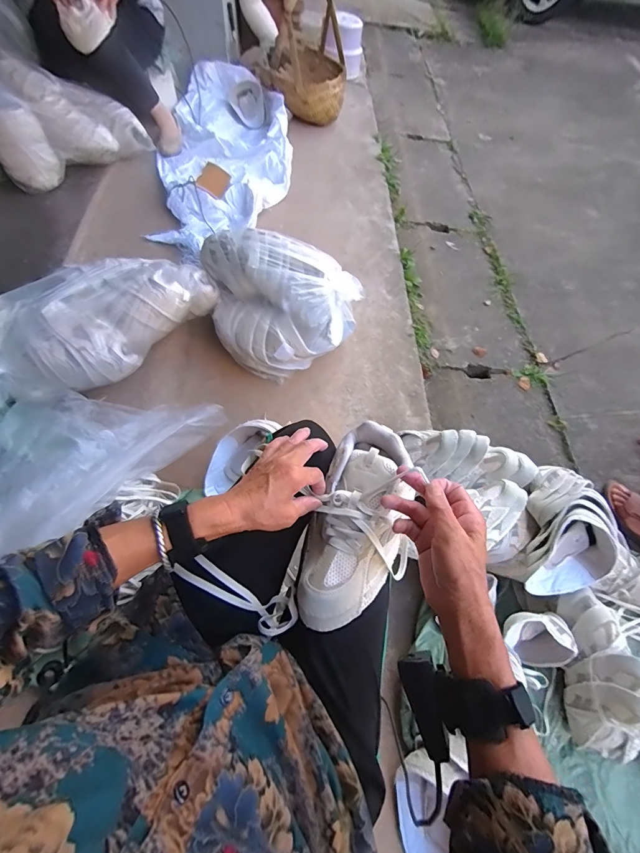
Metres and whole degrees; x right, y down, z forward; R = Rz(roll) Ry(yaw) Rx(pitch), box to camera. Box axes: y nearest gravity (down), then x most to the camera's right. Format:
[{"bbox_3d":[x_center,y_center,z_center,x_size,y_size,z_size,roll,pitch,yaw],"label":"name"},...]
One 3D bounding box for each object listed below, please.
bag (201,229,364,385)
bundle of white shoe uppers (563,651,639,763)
[{"bbox_3d":[-0.130,-0.320,0.906,0.394,0.212,0.292,32,64,11],"label":"bag"},{"bbox_3d":[0.490,0.464,0.589,0.086,0.118,0.151,12,62,1],"label":"bundle of white shoe uppers"}]

